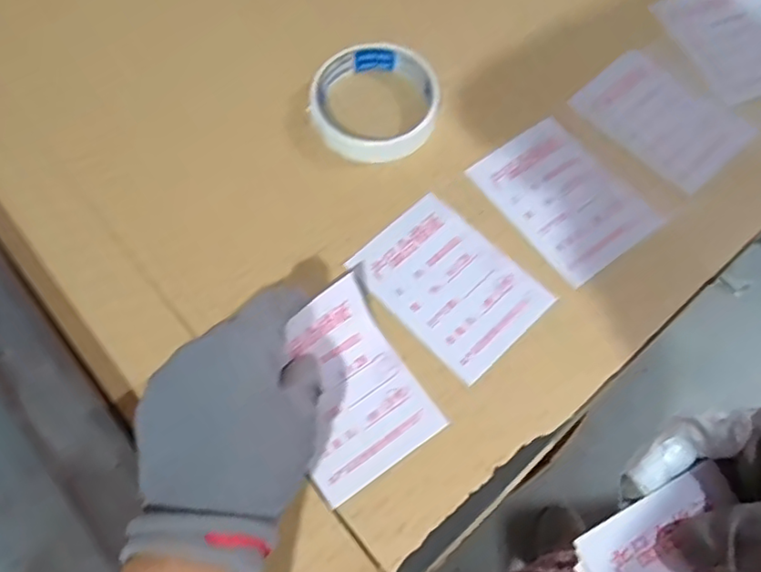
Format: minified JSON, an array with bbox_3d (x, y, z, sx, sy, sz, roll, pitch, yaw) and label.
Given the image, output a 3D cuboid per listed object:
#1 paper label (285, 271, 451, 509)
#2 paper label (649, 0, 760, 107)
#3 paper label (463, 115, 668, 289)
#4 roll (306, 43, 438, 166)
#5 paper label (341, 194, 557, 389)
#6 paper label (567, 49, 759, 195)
[{"bbox_3d":[-0.020,0.055,0.329,0.074,0.016,0.099,-31,88,-21],"label":"paper label"},{"bbox_3d":[0.259,-0.185,0.452,0.090,0.011,0.102,-19,70,-14],"label":"paper label"},{"bbox_3d":[0.119,-0.058,0.392,0.078,0.005,0.104,-34,71,-14],"label":"paper label"},{"bbox_3d":[-0.003,-0.125,0.414,0.085,0.024,0.091,0,67,0],"label":"roll"},{"bbox_3d":[0.041,-0.003,0.364,0.075,0.005,0.104,-42,73,-16],"label":"paper label"},{"bbox_3d":[0.198,-0.118,0.424,0.105,0.005,0.081,43,70,12],"label":"paper label"}]

